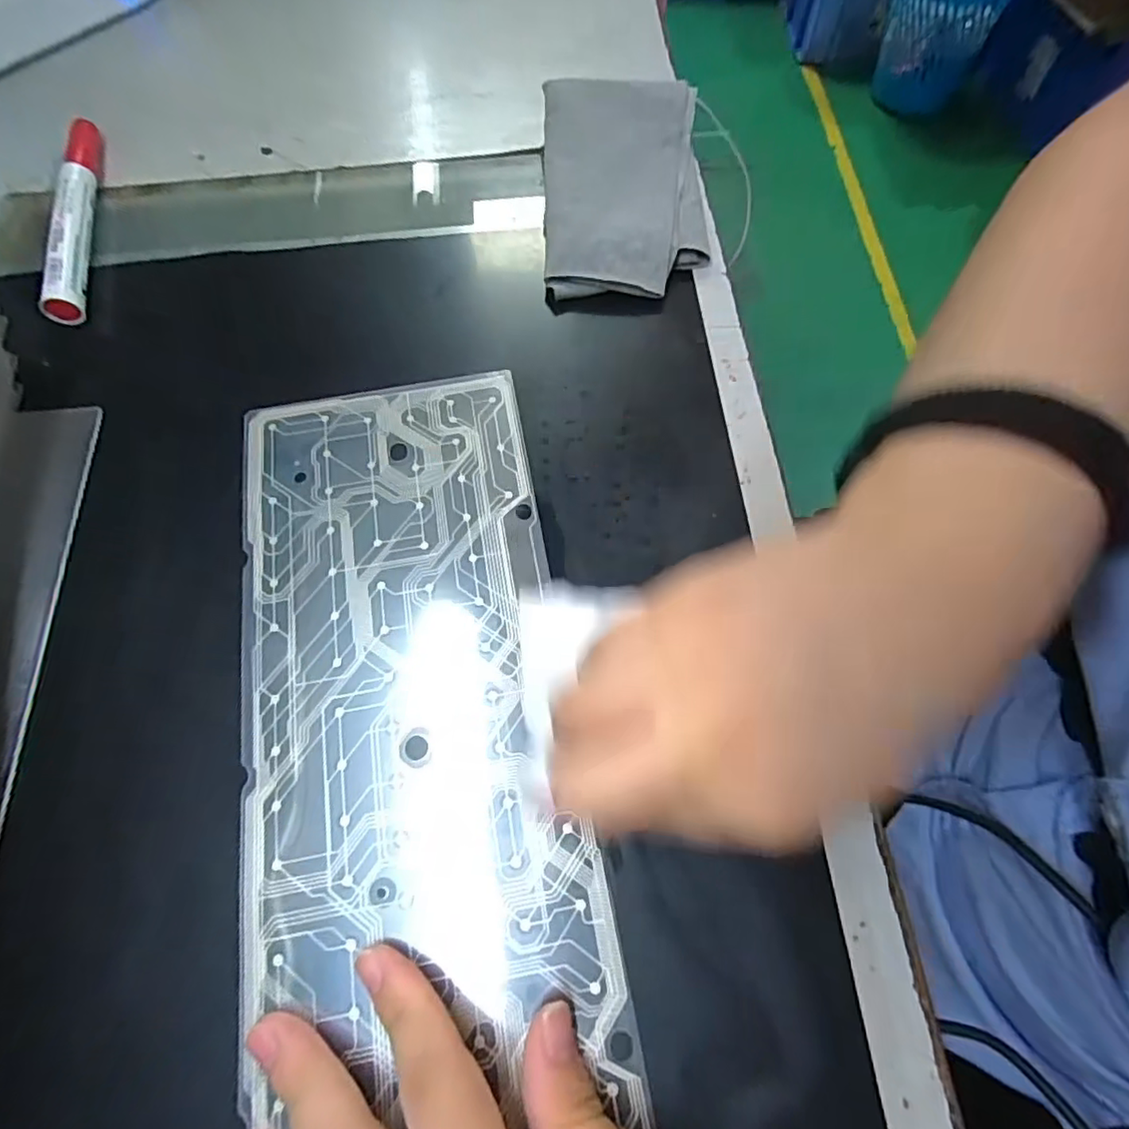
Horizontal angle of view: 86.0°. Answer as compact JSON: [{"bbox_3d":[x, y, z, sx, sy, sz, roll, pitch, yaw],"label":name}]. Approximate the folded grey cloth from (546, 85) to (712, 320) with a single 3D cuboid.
[{"bbox_3d":[0.031,-0.198,0.316,0.081,0.020,0.138,-1,68,0],"label":"folded grey cloth"}]

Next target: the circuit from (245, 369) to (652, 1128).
[{"bbox_3d":[-0.051,0.111,0.199,0.127,0.011,0.413,-6,68,-1],"label":"circuit"}]

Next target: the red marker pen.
[{"bbox_3d":[-0.254,-0.185,0.313,0.017,0.018,0.140,-11,68,-4],"label":"red marker pen"}]

